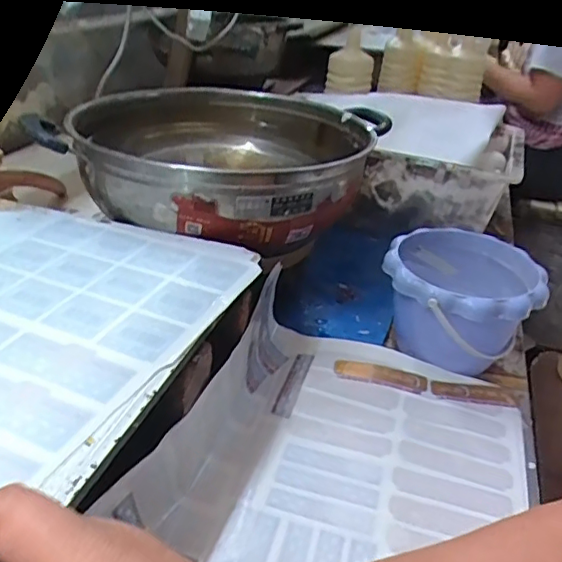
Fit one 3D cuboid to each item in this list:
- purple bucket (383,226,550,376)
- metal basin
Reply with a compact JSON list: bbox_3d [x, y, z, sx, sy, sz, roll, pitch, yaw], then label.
[{"bbox_3d":[0.187,0.027,0.598,0.144,0.114,0.152,6,31,-4],"label":"purple bucket"},{"bbox_3d":[-0.068,-0.158,0.637,0.324,0.074,0.326,2,32,-1],"label":"metal basin"}]

